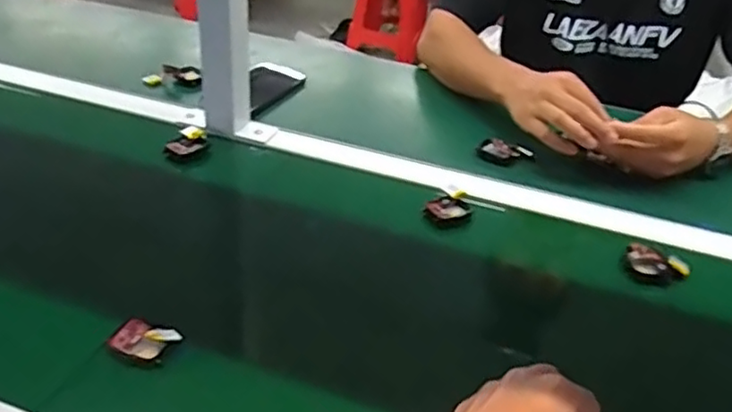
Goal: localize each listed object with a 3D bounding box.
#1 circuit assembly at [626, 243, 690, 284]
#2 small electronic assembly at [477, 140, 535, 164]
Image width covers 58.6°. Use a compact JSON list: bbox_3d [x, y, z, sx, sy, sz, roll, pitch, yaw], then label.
[{"bbox_3d":[0.274,0.057,0.613,0.055,0.019,0.036,18,35,17],"label":"circuit assembly"},{"bbox_3d":[0.165,-0.063,0.769,0.061,0.020,0.031,13,34,10],"label":"small electronic assembly"}]

